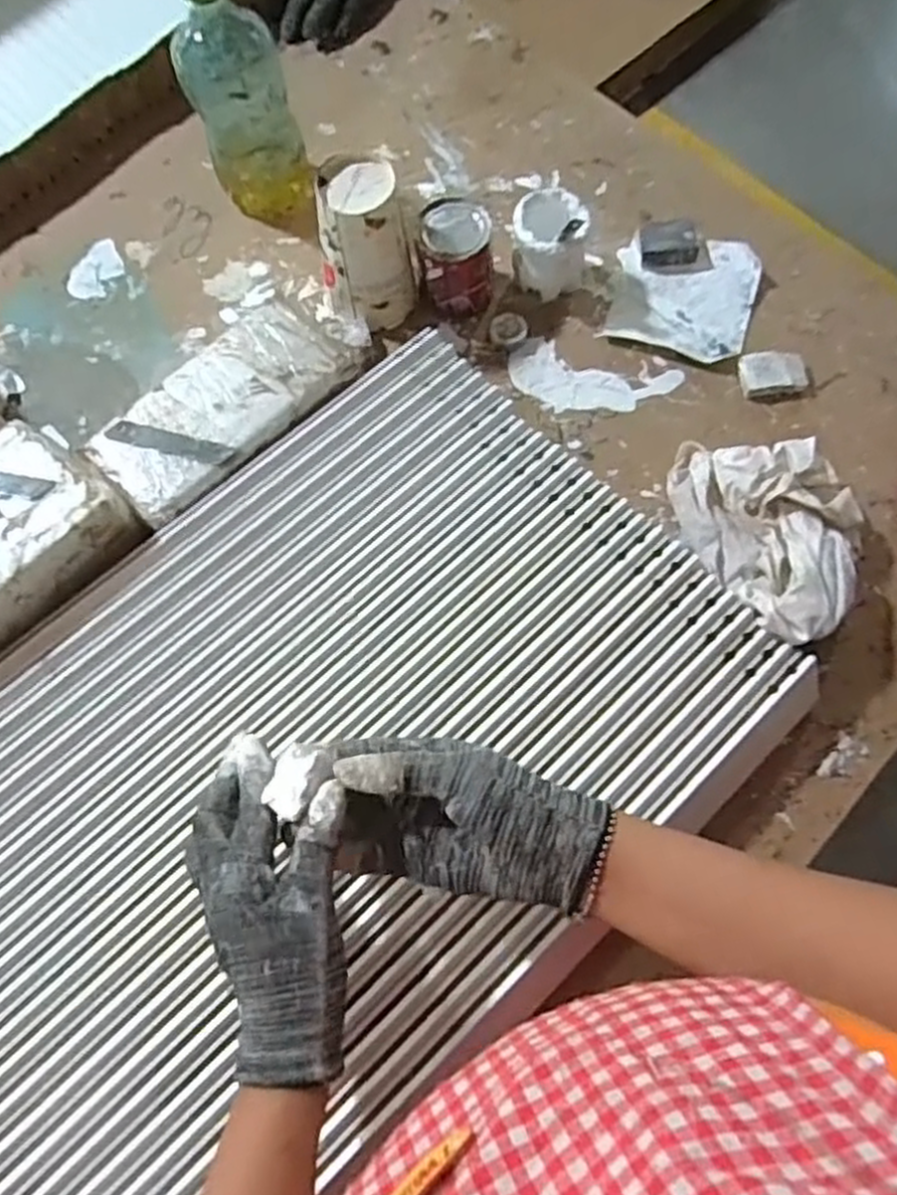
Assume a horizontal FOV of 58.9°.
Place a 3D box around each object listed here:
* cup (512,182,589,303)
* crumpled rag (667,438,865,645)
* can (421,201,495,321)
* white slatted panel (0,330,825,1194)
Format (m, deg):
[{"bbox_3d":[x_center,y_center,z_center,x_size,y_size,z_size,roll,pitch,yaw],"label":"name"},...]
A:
[{"bbox_3d":[0.087,-0.301,0.678,0.063,0.084,0.060,1,69,-4],"label":"cup"},{"bbox_3d":[0.250,-0.053,0.598,0.120,0.072,0.175,-13,76,-8],"label":"crumpled rag"},{"bbox_3d":[0.009,-0.286,0.679,0.062,0.071,0.064,1,69,-4],"label":"can"},{"bbox_3d":[-0.115,0.128,0.534,0.650,0.053,0.402,-38,76,-16],"label":"white slatted panel"}]

